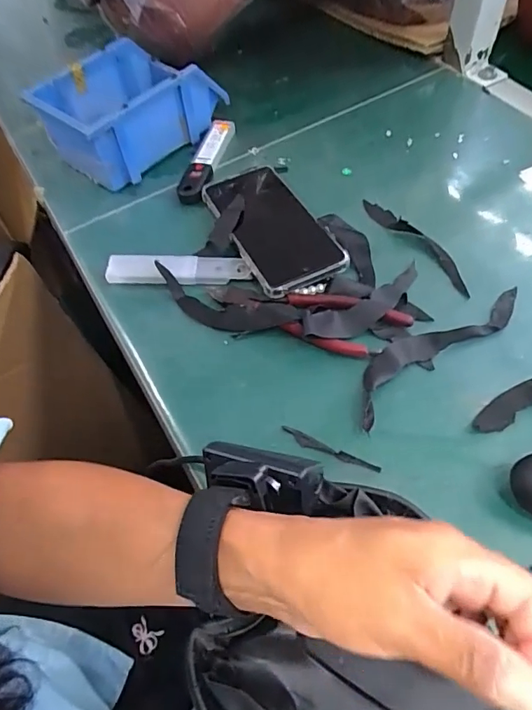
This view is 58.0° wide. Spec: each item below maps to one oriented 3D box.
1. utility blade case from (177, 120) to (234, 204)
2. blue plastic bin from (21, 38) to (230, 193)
[{"bbox_3d":[-0.063,-0.211,0.514,0.027,0.011,0.124,10,59,11],"label":"utility blade case"},{"bbox_3d":[-0.149,-0.274,0.527,0.178,0.068,0.122,-41,63,-20],"label":"blue plastic bin"}]

